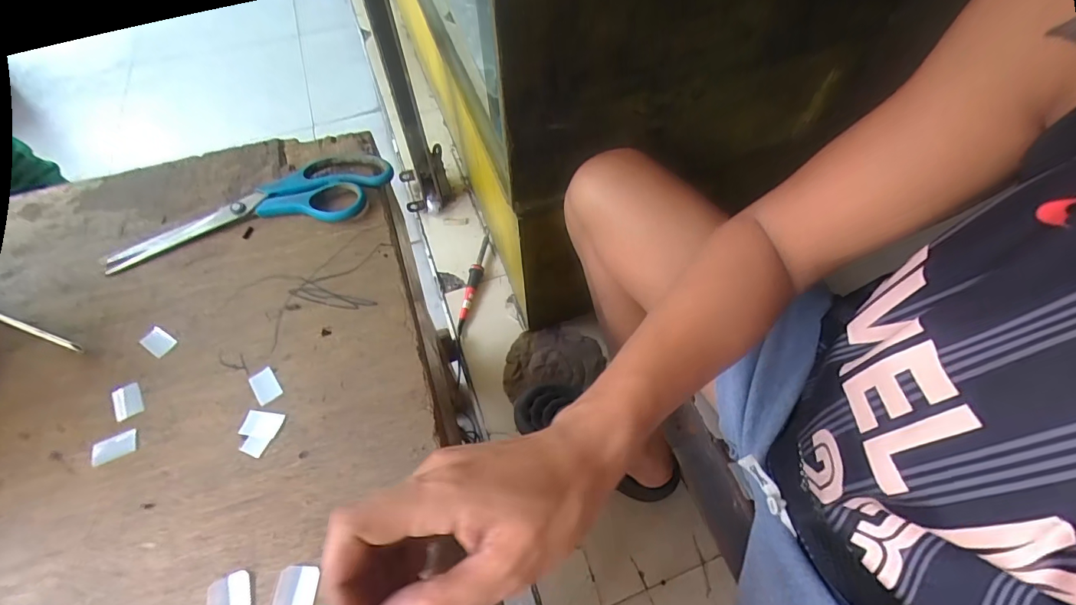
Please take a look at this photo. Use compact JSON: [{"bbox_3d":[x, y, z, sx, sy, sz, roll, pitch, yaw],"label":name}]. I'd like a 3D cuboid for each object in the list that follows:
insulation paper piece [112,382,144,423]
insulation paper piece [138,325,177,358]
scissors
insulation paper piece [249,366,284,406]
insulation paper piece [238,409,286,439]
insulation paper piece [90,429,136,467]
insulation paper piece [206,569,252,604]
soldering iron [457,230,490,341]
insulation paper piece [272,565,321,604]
[{"bbox_3d":[-0.274,0.065,0.304,0.016,0.004,0.025,-29,62,-17],"label":"insulation paper piece"},{"bbox_3d":[-0.273,0.028,0.328,0.023,0.005,0.016,29,62,18],"label":"insulation paper piece"},{"bbox_3d":[-0.242,-0.085,0.393,0.226,0.014,0.076,-12,58,-8],"label":"scissors"},{"bbox_3d":[-0.186,0.056,0.311,0.016,0.004,0.025,-34,65,-17],"label":"insulation paper piece"},{"bbox_3d":[-0.180,0.078,0.295,0.024,0.004,0.017,8,58,5],"label":"insulation paper piece"},{"bbox_3d":[-0.266,0.090,0.285,0.024,0.004,0.015,-22,60,-13],"label":"insulation paper piece"},{"bbox_3d":[-0.166,0.159,0.244,0.022,0.004,0.025,-16,59,-10],"label":"insulation paper piece"},{"bbox_3d":[-0.133,-0.046,0.933,0.029,0.026,0.260,11,58,7],"label":"soldering iron"},{"bbox_3d":[-0.131,0.156,0.246,0.023,0.004,0.024,-1,57,0],"label":"insulation paper piece"}]

